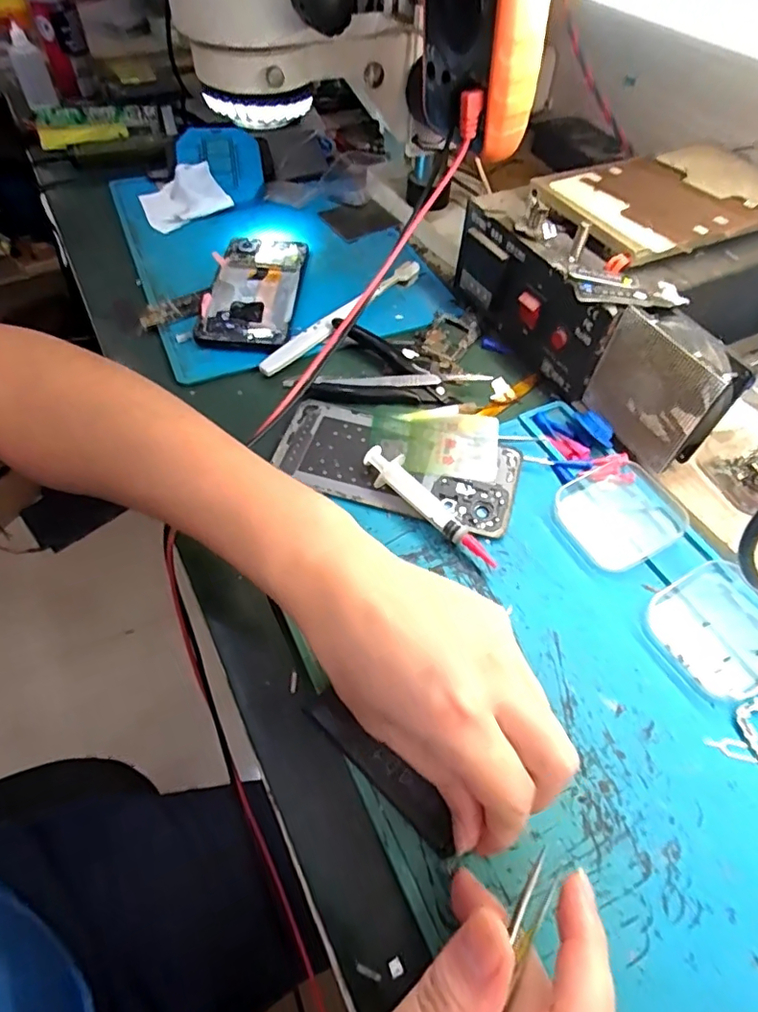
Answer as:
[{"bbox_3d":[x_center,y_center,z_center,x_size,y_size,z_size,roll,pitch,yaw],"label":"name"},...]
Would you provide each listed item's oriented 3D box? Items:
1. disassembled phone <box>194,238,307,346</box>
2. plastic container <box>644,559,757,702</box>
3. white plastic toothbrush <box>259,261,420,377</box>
[{"bbox_3d":[-0.108,-0.192,0.477,0.074,0.017,0.154,3,53,0],"label":"disassembled phone"},{"bbox_3d":[0.190,0.065,0.297,0.073,0.015,0.062,-24,58,-19],"label":"plastic container"},{"bbox_3d":[-0.028,-0.162,0.458,0.017,0.016,0.182,35,60,21],"label":"white plastic toothbrush"}]

